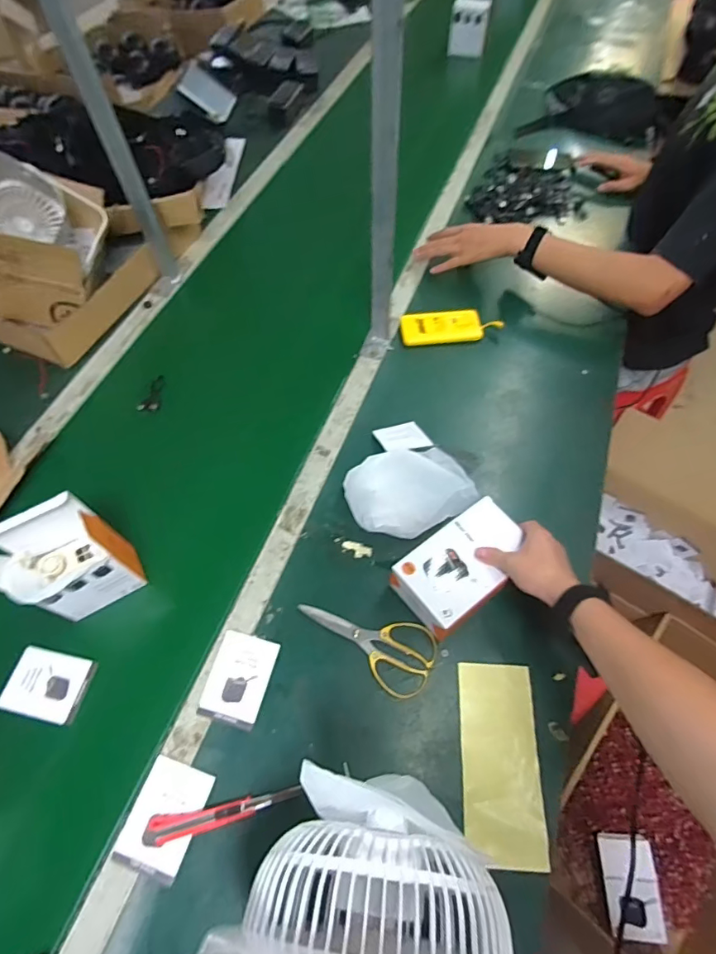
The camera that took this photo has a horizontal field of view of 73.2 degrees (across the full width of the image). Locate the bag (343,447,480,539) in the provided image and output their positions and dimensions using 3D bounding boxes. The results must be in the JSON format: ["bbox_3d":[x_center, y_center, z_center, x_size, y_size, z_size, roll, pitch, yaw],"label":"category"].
[{"bbox_3d":[0.075,0.017,0.684,0.170,0.053,0.116,-21,63,-14],"label":"bag"}]

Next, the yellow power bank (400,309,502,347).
[{"bbox_3d":[0.167,-0.275,0.876,0.173,0.023,0.063,-4,60,-5],"label":"yellow power bank"}]

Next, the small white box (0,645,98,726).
[{"bbox_3d":[-0.380,0.254,0.591,0.093,0.012,0.075,12,60,5],"label":"small white box"}]

